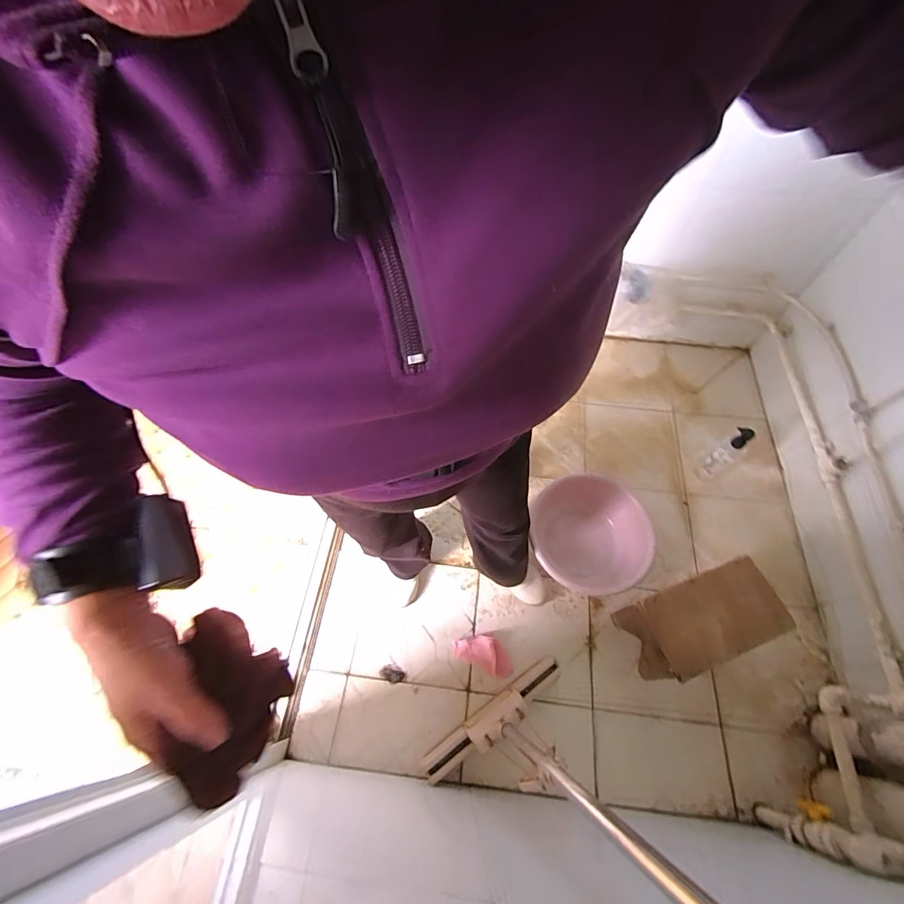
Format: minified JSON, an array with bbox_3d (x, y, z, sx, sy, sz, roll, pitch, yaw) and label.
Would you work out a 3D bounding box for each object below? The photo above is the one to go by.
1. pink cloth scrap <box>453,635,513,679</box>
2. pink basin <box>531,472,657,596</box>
[{"bbox_3d":[0.083,0.509,1.067,0.154,0.039,0.076,22,65,11],"label":"pink cloth scrap"},{"bbox_3d":[0.383,0.212,1.185,0.306,0.114,0.336,0,63,0],"label":"pink basin"}]

